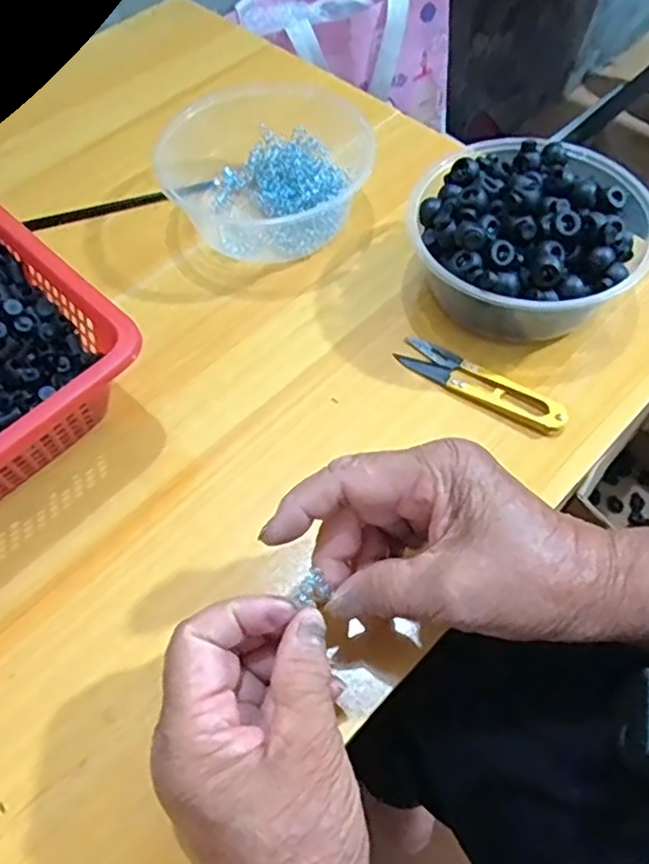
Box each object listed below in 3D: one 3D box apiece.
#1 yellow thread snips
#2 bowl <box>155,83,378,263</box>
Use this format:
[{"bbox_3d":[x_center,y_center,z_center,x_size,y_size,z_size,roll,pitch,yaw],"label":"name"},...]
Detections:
[{"bbox_3d":[0.092,-0.029,0.383,0.105,0.009,0.025,30,66,19],"label":"yellow thread snips"},{"bbox_3d":[-0.037,-0.188,0.457,0.128,0.058,0.123,-2,60,3],"label":"bowl"}]

